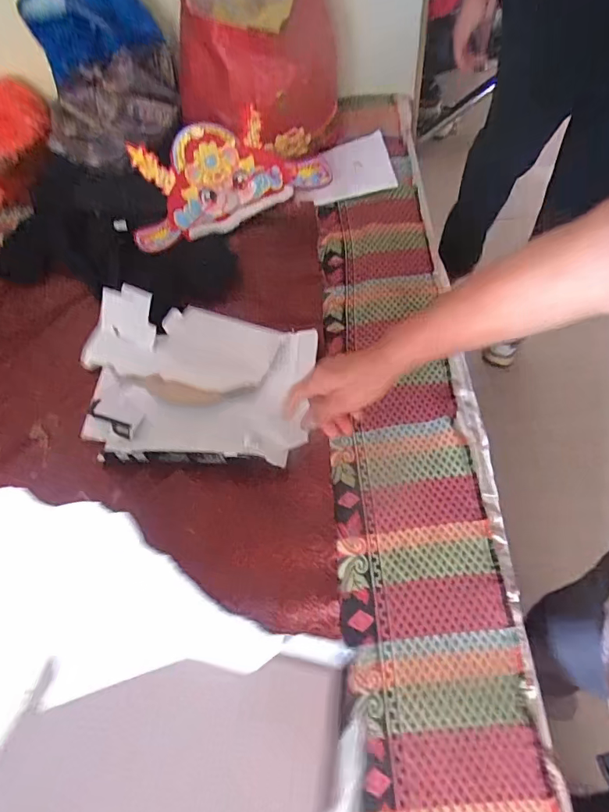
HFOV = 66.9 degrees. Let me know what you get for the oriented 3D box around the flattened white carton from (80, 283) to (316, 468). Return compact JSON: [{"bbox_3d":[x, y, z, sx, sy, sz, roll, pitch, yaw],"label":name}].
[{"bbox_3d":[-0.188,-0.053,0.768,0.393,0.094,0.298,3,61,5],"label":"flattened white carton"}]

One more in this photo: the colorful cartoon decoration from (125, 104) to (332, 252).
[{"bbox_3d":[-0.173,-0.482,0.953,0.433,0.127,0.175,-30,61,-10],"label":"colorful cartoon decoration"}]

